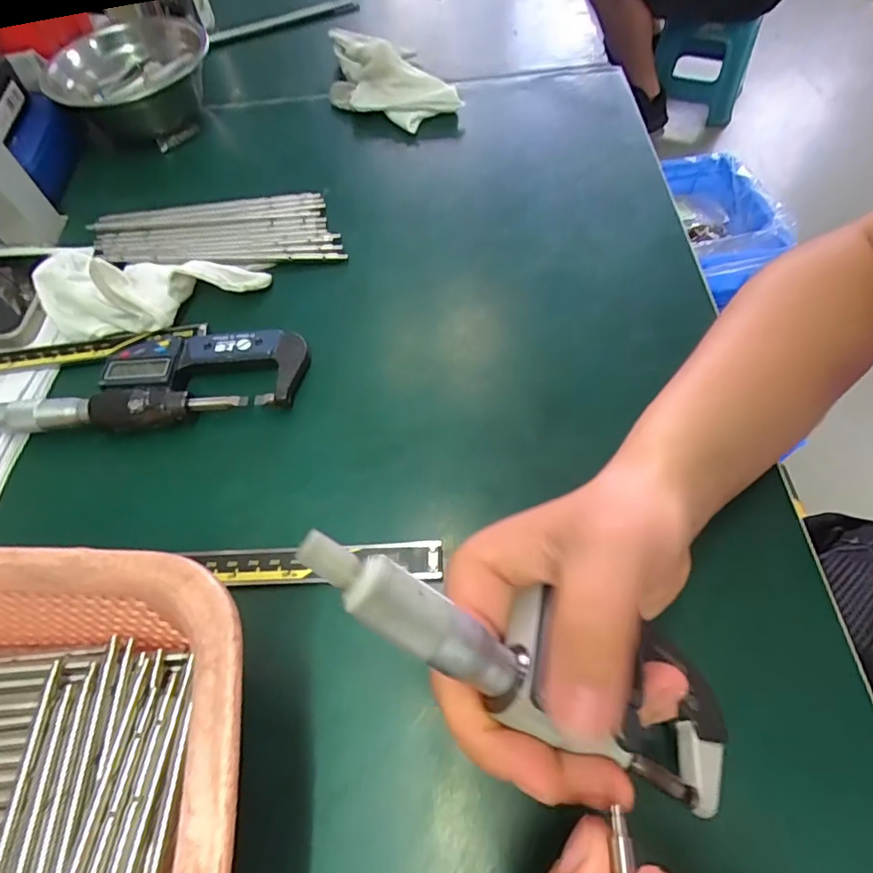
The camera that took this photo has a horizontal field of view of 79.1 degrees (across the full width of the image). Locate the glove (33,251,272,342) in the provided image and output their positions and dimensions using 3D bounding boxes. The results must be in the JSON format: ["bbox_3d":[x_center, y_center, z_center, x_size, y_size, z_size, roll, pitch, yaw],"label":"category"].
[{"bbox_3d":[-0.176,-0.092,0.318,0.131,0.023,0.057,0,59,4],"label":"glove"}]

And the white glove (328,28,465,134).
[{"bbox_3d":[-0.049,-0.289,0.427,0.144,0.043,0.061,37,68,23],"label":"white glove"}]

